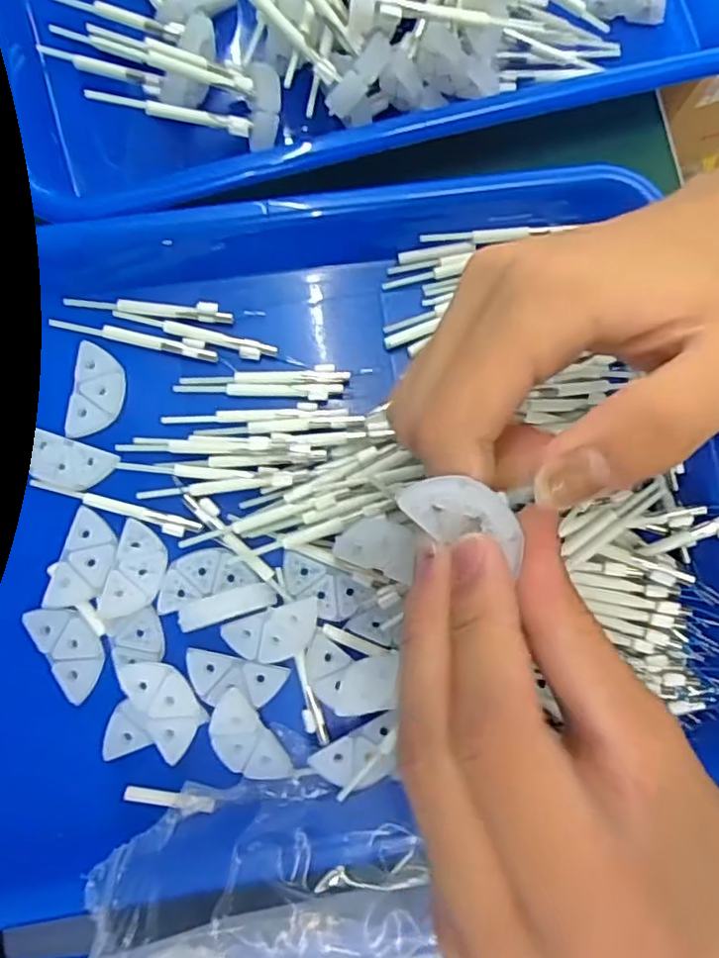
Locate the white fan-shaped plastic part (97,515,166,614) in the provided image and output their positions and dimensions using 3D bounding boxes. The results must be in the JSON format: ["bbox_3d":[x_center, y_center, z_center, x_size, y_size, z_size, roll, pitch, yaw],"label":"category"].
[{"bbox_3d":[-0.085,0.034,0.246,0.020,0.004,0.037,14,64,-12],"label":"white fan-shaped plastic part"}]

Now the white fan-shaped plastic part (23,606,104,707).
[{"bbox_3d":[-0.110,0.064,0.244,0.019,0.007,0.038,-31,84,-7],"label":"white fan-shaped plastic part"}]

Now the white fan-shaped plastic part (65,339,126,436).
[{"bbox_3d":[-0.106,-0.036,0.260,0.020,0.006,0.038,6,81,-2],"label":"white fan-shaped plastic part"}]

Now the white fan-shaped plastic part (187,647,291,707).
[{"bbox_3d":[-0.049,0.078,0.248,0.038,0.008,0.018,11,81,-1],"label":"white fan-shaped plastic part"}]

